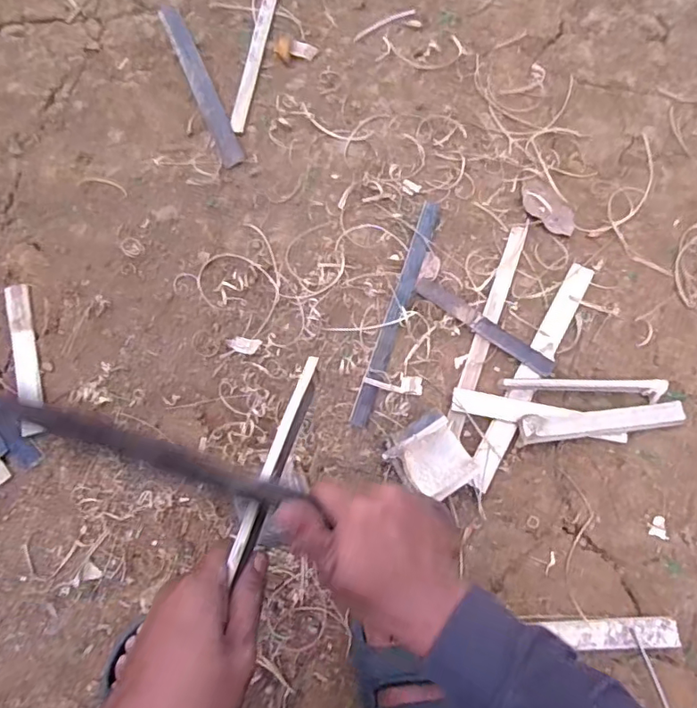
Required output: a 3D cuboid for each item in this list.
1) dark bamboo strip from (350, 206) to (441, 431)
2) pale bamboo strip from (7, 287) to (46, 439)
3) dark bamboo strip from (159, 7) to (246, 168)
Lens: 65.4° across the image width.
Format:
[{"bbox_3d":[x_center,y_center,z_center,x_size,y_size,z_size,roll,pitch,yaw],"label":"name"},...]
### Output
[{"bbox_3d":[0.069,-0.067,0.742,0.025,0.010,0.349,17,71,8],"label":"dark bamboo strip"},{"bbox_3d":[-0.424,0.002,0.710,0.030,0.011,0.212,-18,70,-5],"label":"pale bamboo strip"},{"bbox_3d":[-0.241,-0.439,0.871,0.035,0.015,0.348,-23,70,-7],"label":"dark bamboo strip"}]

